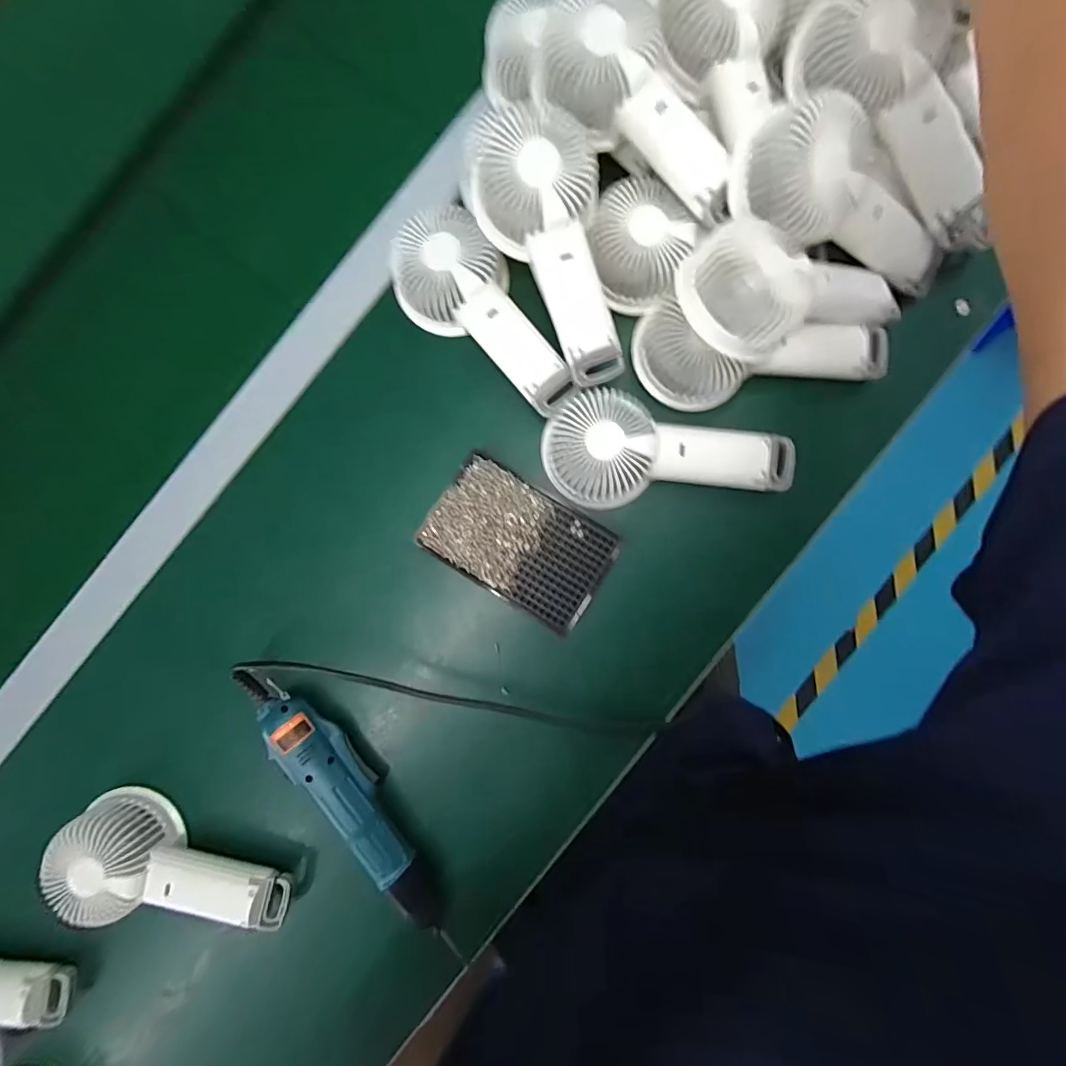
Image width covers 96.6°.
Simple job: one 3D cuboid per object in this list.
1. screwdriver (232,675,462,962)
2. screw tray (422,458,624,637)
[{"bbox_3d":[-0.134,0.202,0.361,0.038,0.035,0.247,-43,87,0],"label":"screwdriver"},{"bbox_3d":[-0.010,0.008,0.364,0.135,0.012,0.084,30,89,3],"label":"screw tray"}]

